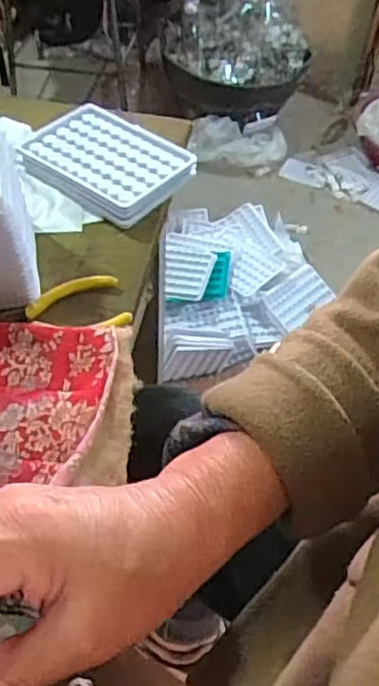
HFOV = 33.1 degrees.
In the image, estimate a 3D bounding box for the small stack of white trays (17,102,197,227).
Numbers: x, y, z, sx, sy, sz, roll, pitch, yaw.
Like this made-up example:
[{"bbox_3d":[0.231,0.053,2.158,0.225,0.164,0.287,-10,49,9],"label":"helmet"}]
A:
[{"bbox_3d":[-0.071,-0.155,0.543,0.125,0.021,0.094,34,56,22],"label":"small stack of white trays"}]

